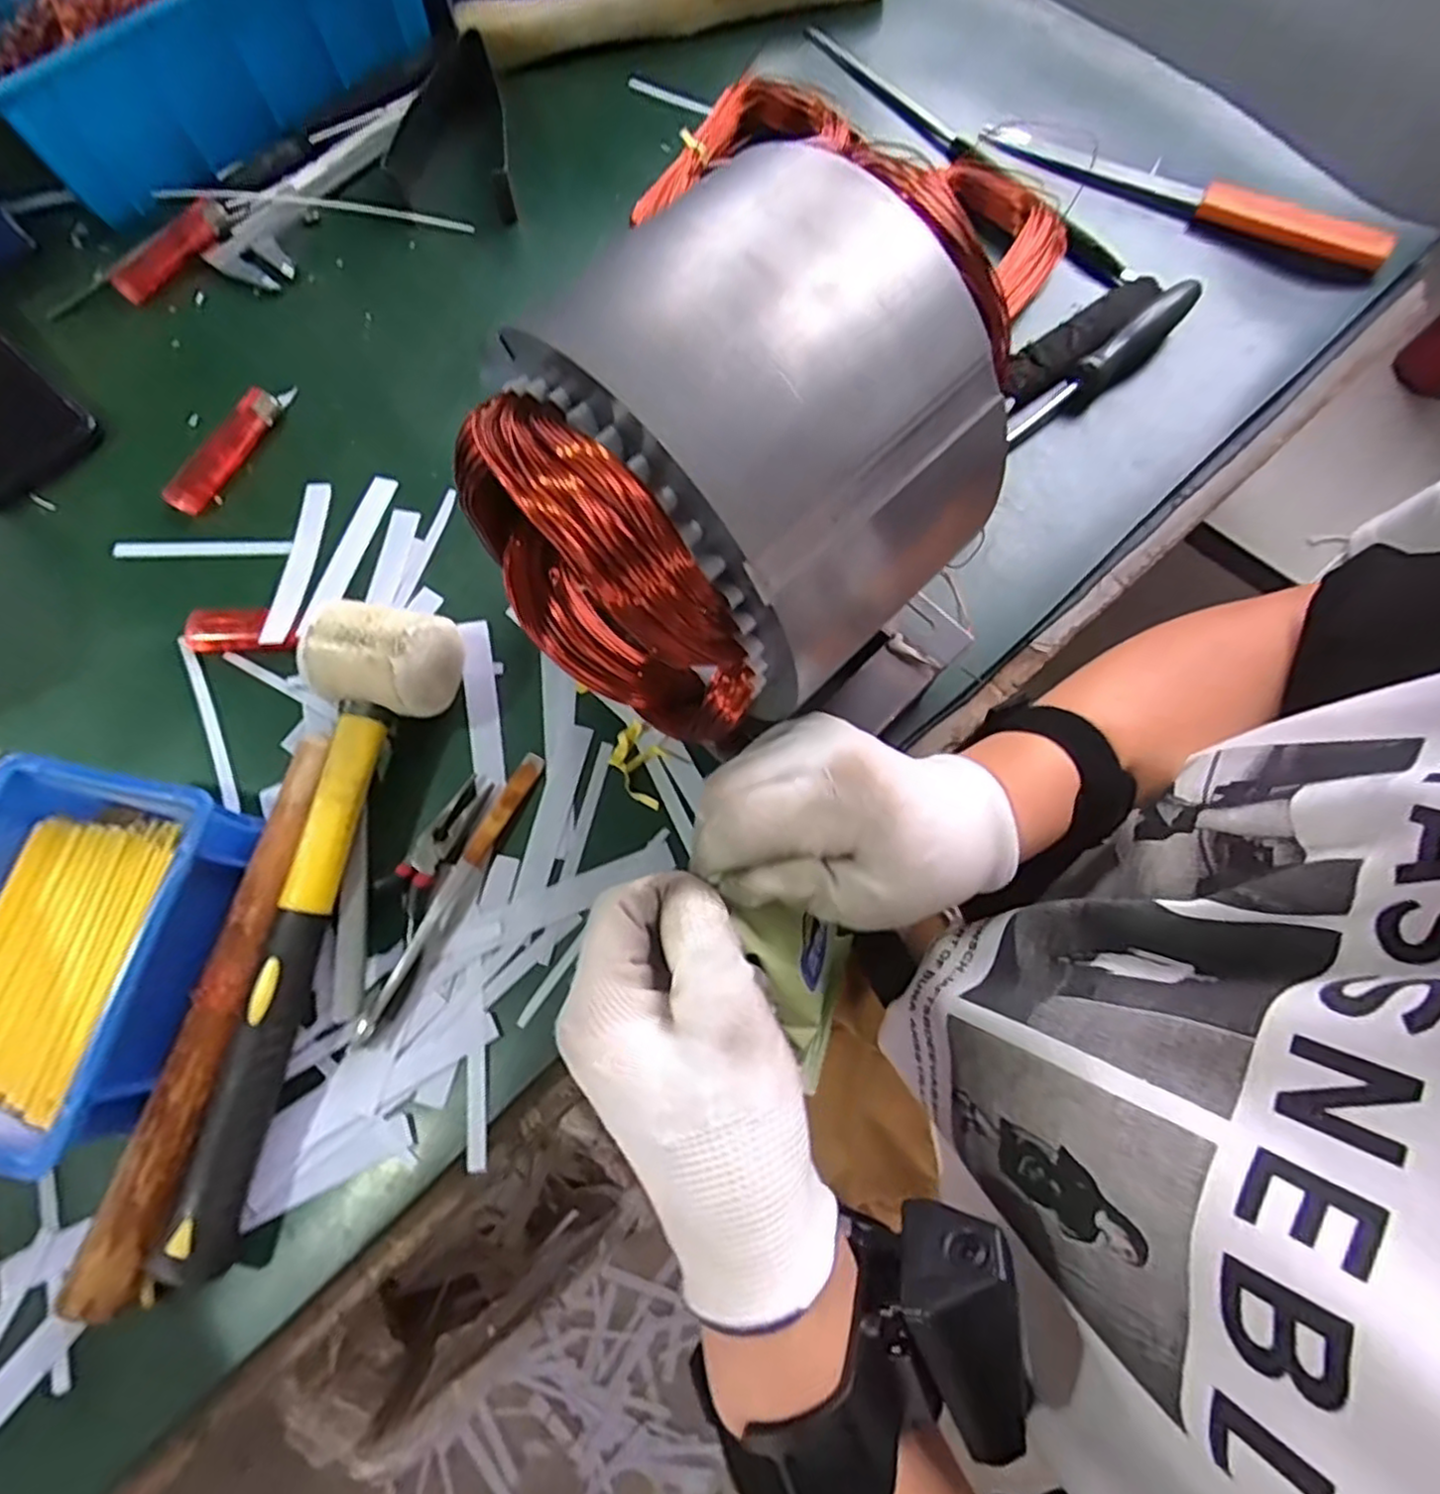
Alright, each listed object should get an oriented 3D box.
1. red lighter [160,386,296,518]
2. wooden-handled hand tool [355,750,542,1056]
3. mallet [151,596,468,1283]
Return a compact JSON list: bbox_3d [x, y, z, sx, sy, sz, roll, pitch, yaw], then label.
[{"bbox_3d":[-0.283,-0.175,0.400,0.021,0.010,0.093,26,74,7],"label":"red lighter"},{"bbox_3d":[-0.124,0.068,0.325,0.016,0.007,0.147,26,74,7],"label":"wooden-handled hand tool"},{"bbox_3d":[-0.191,0.067,0.303,0.068,0.048,0.284,16,73,4],"label":"mallet"}]

